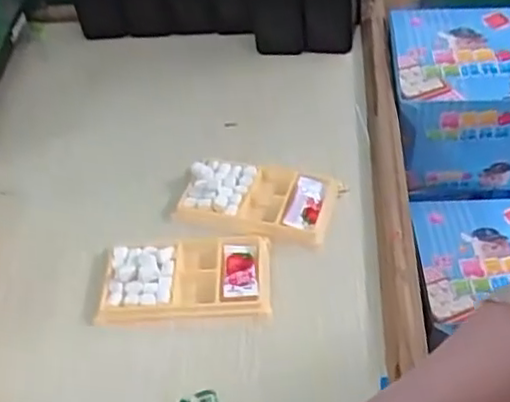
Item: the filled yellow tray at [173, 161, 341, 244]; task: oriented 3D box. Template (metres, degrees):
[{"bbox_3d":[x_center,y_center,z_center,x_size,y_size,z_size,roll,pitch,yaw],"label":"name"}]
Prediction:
[{"bbox_3d":[0.002,-0.003,0.585,0.137,0.015,0.071,6,46,12],"label":"filled yellow tray"}]

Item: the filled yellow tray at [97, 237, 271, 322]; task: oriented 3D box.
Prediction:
[{"bbox_3d":[-0.057,0.063,0.533,0.137,0.021,0.073,-5,45,1],"label":"filled yellow tray"}]

